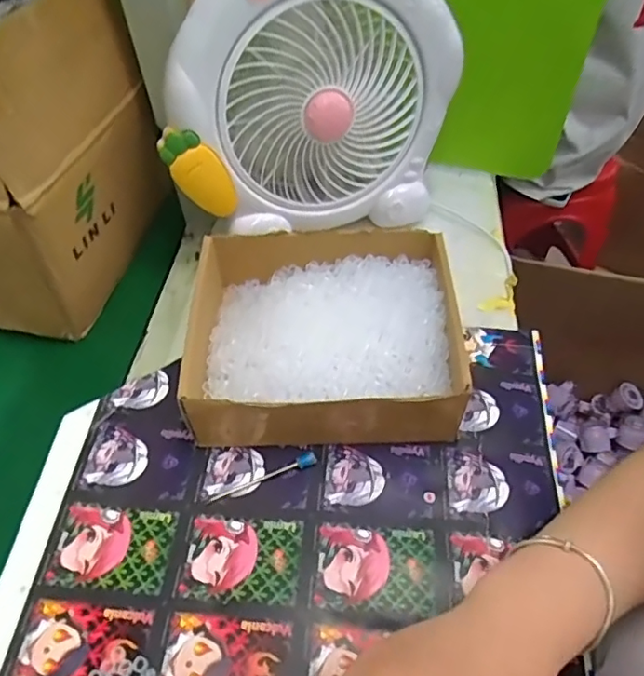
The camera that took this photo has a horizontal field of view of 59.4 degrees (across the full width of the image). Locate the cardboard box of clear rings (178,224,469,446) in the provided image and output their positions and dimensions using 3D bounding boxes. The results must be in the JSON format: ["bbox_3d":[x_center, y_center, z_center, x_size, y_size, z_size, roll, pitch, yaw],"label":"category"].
[{"bbox_3d":[0.000,-0.002,0.470,0.211,0.072,0.181,-2,51,1],"label":"cardboard box of clear rings"}]

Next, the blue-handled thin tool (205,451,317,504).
[{"bbox_3d":[-0.045,0.106,0.426,0.086,0.009,0.014,-21,53,-15],"label":"blue-handled thin tool"}]

